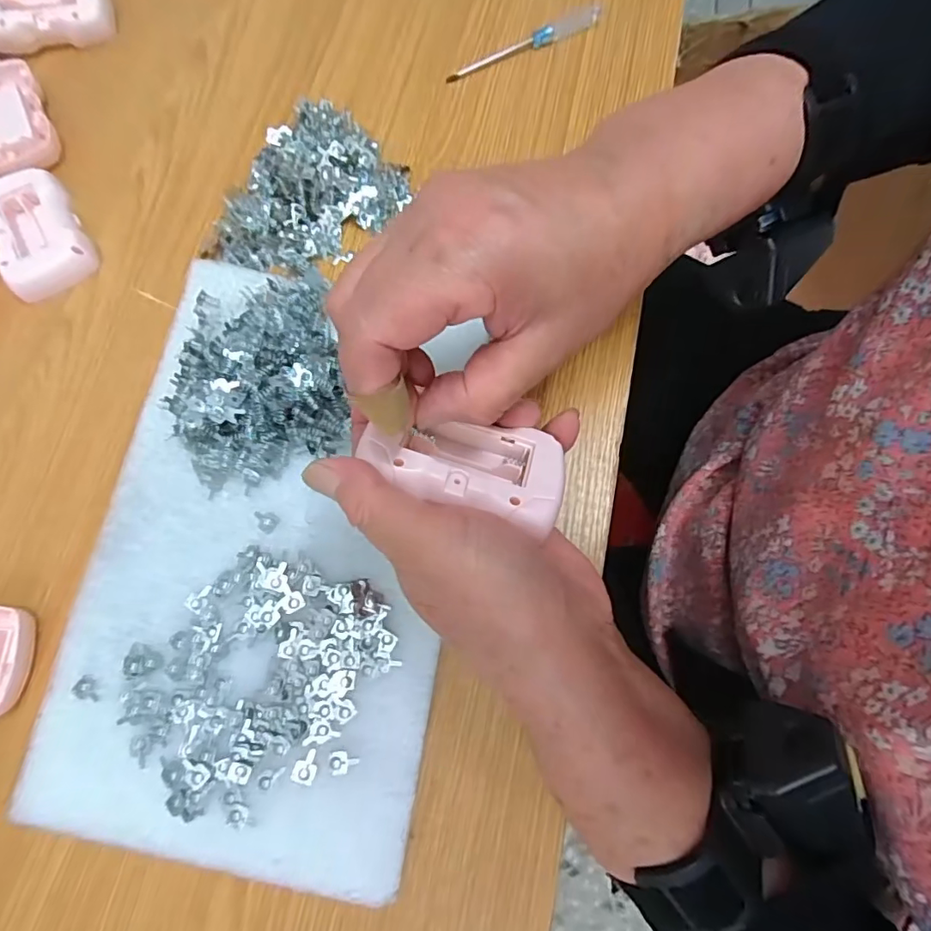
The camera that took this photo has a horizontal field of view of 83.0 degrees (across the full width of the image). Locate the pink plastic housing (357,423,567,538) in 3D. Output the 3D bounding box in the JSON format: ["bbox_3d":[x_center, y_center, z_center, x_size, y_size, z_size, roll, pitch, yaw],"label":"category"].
[{"bbox_3d":[0.000,0.000,0.222,0.081,0.018,0.046,19,51,3],"label":"pink plastic housing"}]

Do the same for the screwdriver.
[{"bbox_3d":[0.042,-0.301,0.374,0.123,0.008,0.012,-26,76,-8],"label":"screwdriver"}]

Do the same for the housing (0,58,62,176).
[{"bbox_3d":[-0.316,-0.236,0.361,0.055,0.010,0.090,-26,76,-7],"label":"housing"}]

